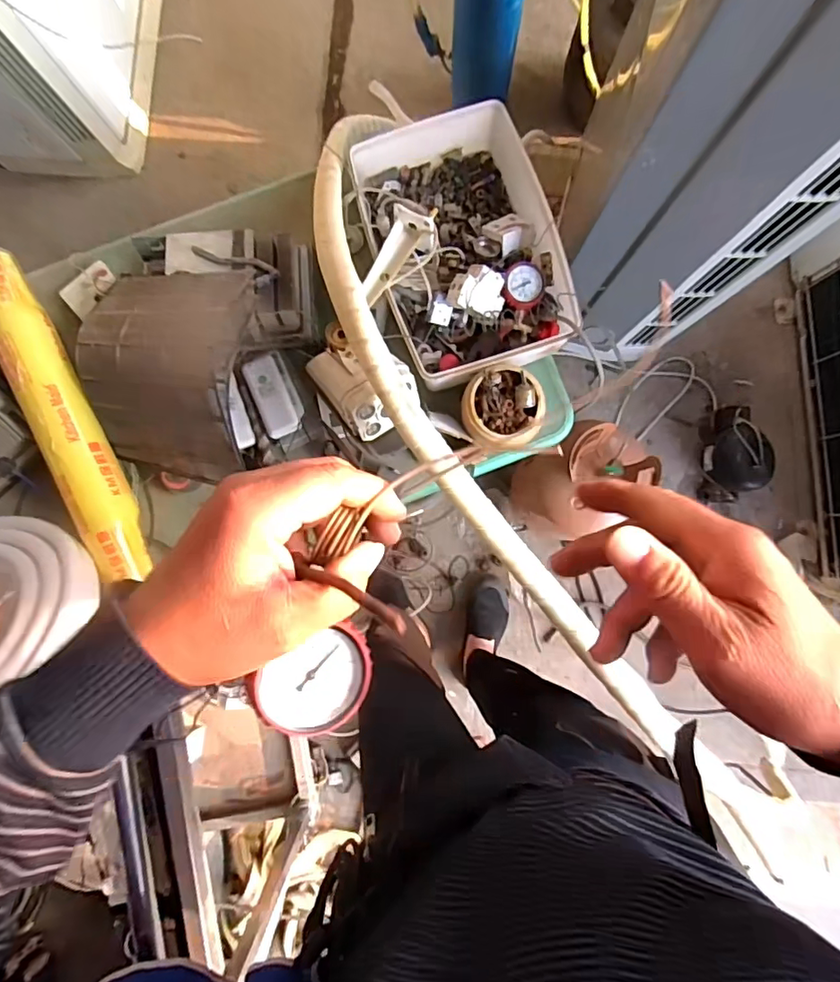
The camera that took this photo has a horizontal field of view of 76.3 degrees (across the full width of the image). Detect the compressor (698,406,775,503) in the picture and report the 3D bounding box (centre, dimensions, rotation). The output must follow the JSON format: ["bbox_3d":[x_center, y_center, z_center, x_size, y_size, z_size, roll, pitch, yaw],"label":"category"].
[{"bbox_3d":[0.750,-0.087,1.273,0.119,0.163,0.217,1,87,2],"label":"compressor"}]

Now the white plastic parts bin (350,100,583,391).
[{"bbox_3d":[0.065,-0.364,0.832,0.266,0.115,0.420,-18,87,1],"label":"white plastic parts bin"}]

